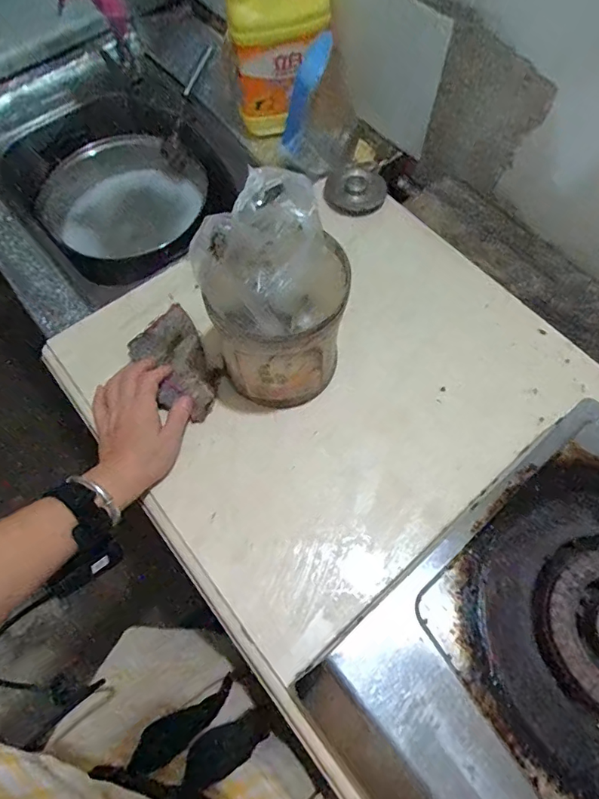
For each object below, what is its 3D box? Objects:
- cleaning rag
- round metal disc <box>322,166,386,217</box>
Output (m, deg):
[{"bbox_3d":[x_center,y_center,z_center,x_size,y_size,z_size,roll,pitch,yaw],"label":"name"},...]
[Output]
[{"bbox_3d":[-0.136,-0.035,0.539,0.074,0.020,0.130,-28,74,-13],"label":"cleaning rag"},{"bbox_3d":[0.077,-0.283,0.653,0.084,0.028,0.066,2,65,1],"label":"round metal disc"}]

